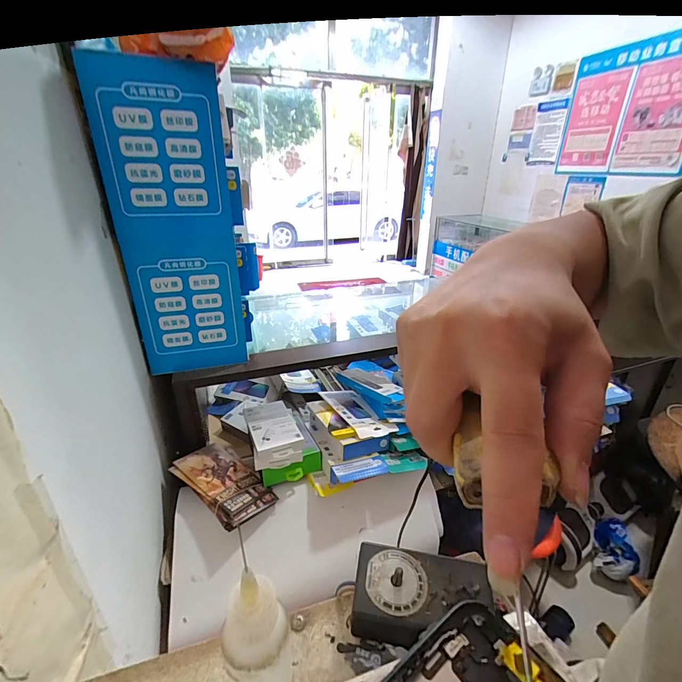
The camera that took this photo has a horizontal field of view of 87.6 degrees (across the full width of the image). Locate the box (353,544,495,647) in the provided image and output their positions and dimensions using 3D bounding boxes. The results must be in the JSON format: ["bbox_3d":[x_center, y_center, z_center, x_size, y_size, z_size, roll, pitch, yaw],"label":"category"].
[{"bbox_3d":[0.053,0.173,0.238,0.085,0.030,0.049,5,26,9],"label":"box"}]

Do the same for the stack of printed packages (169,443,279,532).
[{"bbox_3d":[-0.264,0.319,0.807,0.227,0.027,0.132,26,22,27],"label":"stack of printed packages"}]

